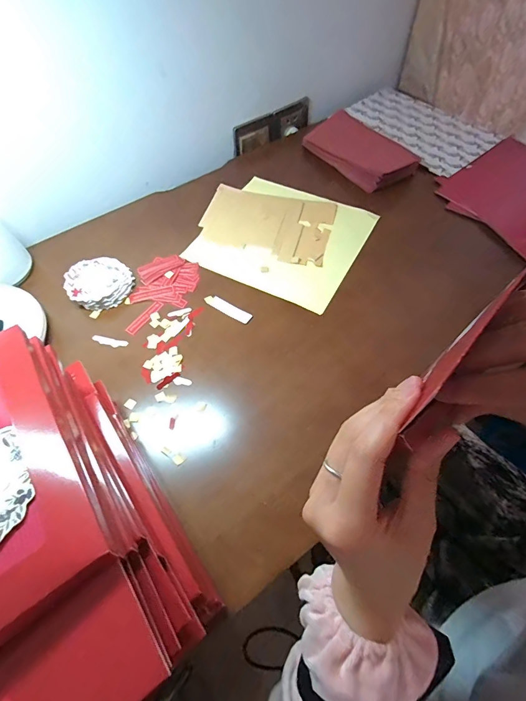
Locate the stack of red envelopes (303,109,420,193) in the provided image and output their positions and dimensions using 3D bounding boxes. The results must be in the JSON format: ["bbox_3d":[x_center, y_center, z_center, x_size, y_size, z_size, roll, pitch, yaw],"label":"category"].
[{"bbox_3d":[0.166,-0.342,0.604,0.112,0.038,0.187,-37,64,-19],"label":"stack of red envelopes"}]

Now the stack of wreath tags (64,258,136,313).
[{"bbox_3d":[-0.215,-0.089,0.476,0.081,0.021,0.071,-11,59,-4],"label":"stack of wreath tags"}]

